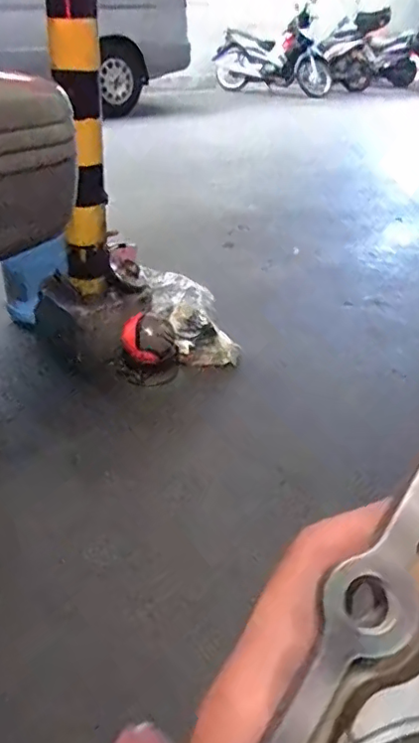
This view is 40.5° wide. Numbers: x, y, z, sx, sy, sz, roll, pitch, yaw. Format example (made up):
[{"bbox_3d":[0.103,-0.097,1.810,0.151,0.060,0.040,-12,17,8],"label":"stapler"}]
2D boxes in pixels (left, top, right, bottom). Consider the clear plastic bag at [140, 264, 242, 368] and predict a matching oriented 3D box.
[{"bbox_3d":[-0.067,-0.157,1.674,0.180,0.103,0.369,-29,79,-40],"label":"clear plastic bag"}]

